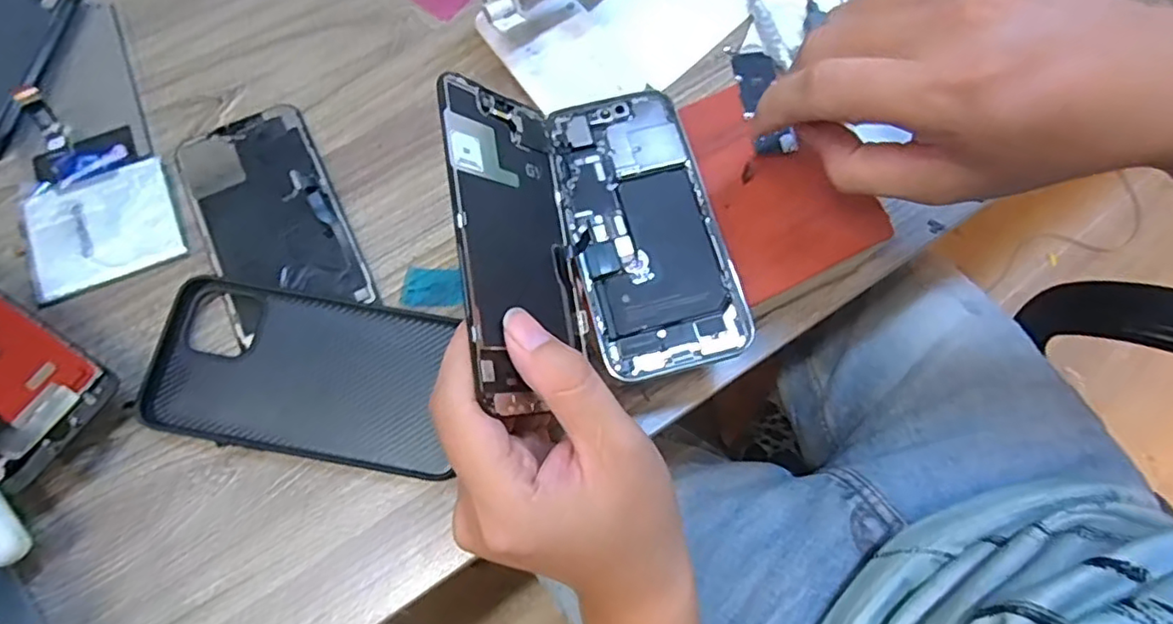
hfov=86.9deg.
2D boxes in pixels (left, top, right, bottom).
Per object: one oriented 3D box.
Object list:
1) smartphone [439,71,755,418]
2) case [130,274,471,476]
[{"bbox_3d":[0.004,-0.044,0.275,0.116,0.074,0.147,-13,69,-3],"label":"smartphone"},{"bbox_3d":[-0.142,0.029,0.314,0.149,0.014,0.082,9,69,6],"label":"case"}]

